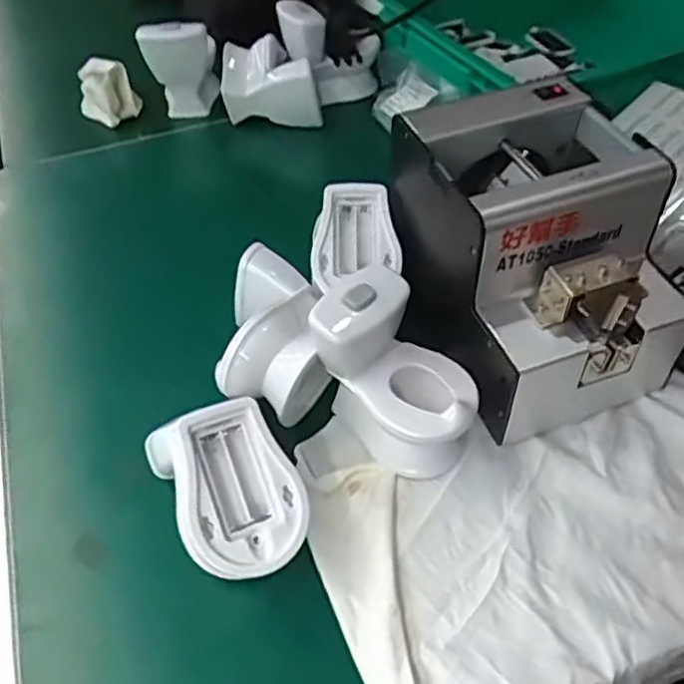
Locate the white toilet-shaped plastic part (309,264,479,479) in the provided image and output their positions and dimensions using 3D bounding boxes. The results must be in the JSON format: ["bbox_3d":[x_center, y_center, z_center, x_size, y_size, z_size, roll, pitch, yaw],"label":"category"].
[{"bbox_3d":[0.036,0.022,0.414,0.068,0.100,0.100,-38,56,-23],"label":"white toilet-shaped plastic part"}]

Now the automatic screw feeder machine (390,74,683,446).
[{"bbox_3d":[0.123,-0.054,0.444,0.145,0.146,0.177,-25,52,-15],"label":"automatic screw feeder machine"}]

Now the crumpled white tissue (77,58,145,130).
[{"bbox_3d":[-0.245,-0.262,0.702,0.052,0.047,0.061,24,57,24],"label":"crumpled white tissue"}]

